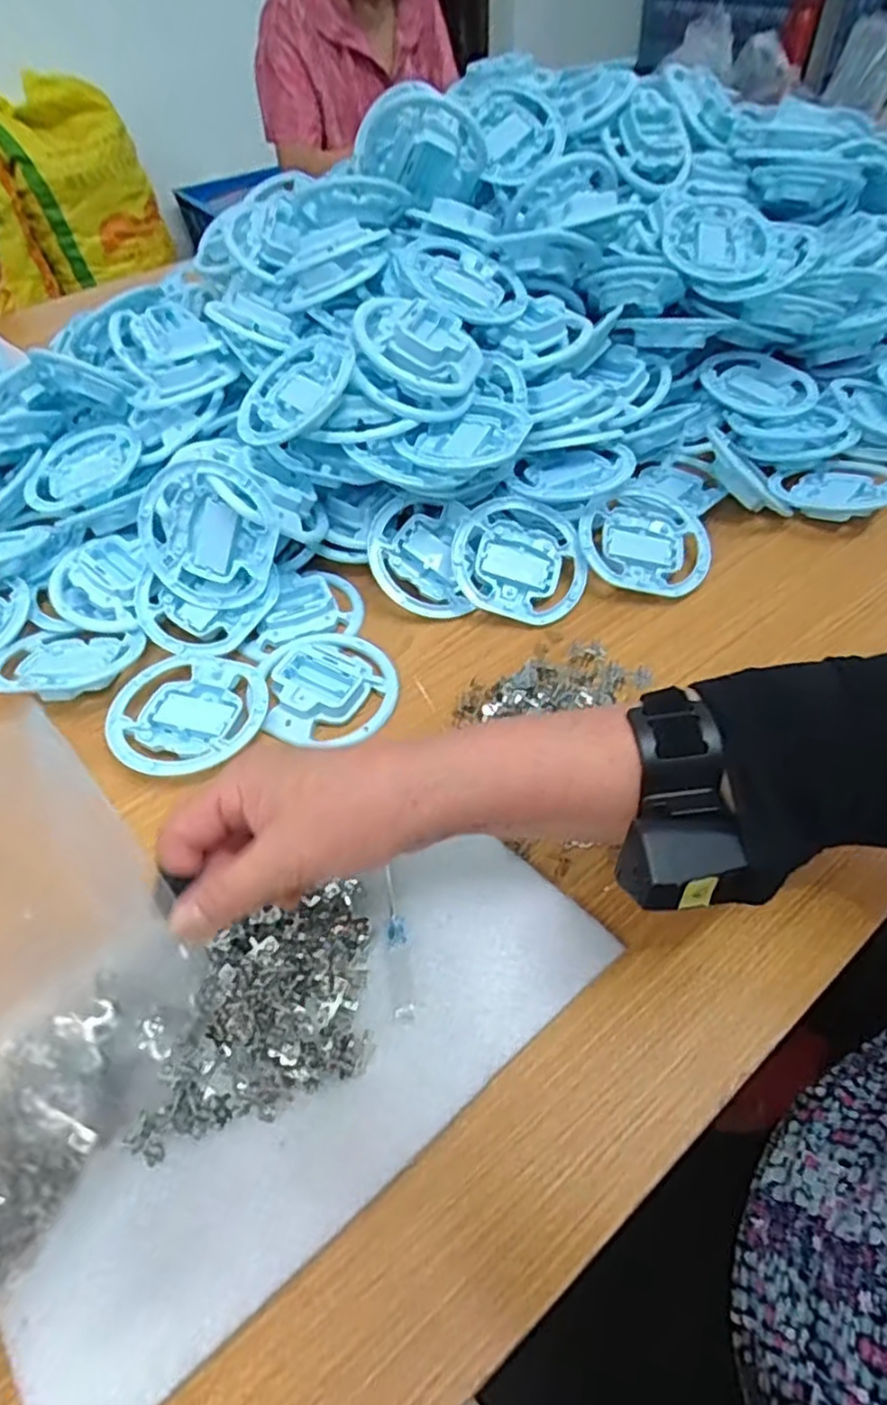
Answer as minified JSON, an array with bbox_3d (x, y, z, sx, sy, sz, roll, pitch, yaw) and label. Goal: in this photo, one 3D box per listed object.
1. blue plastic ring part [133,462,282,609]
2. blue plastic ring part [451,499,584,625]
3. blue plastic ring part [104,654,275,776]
[{"bbox_3d":[-0.175,-0.124,0.538,0.102,0.107,0.010,29,24,-6],"label":"blue plastic ring part"},{"bbox_3d":[0.060,-0.114,0.575,0.103,0.010,0.098,1,77,-6],"label":"blue plastic ring part"},{"bbox_3d":[-0.178,0.006,0.504,0.107,0.011,0.097,8,50,11],"label":"blue plastic ring part"}]

